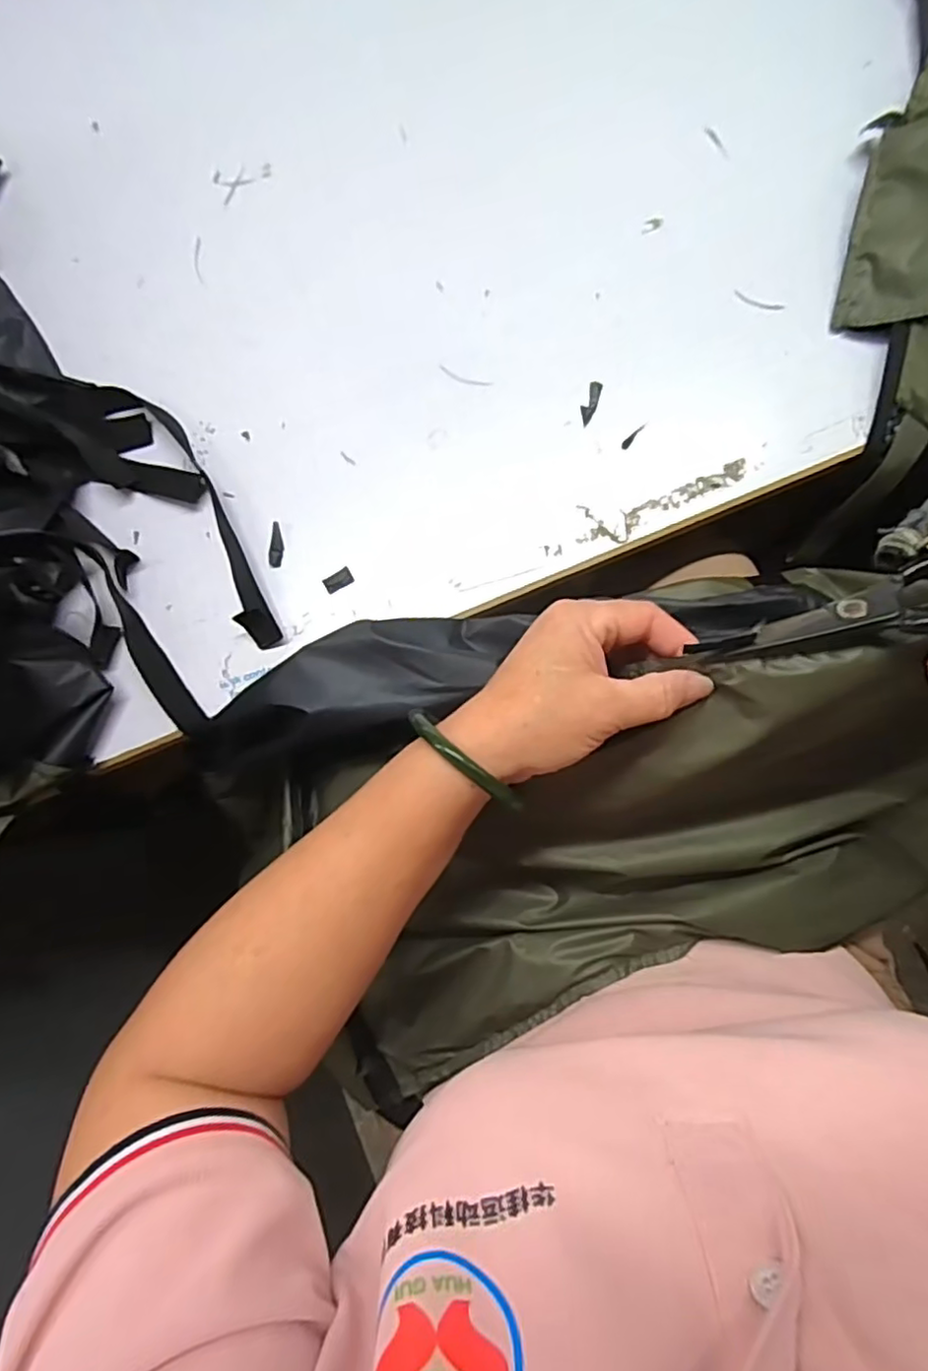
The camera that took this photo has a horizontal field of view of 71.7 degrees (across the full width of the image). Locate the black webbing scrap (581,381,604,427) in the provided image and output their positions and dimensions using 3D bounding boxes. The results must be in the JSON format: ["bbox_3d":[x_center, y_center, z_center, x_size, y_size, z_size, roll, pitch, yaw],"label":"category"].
[{"bbox_3d":[0.084,-0.188,0.427,0.010,0.004,0.031,23,86,7],"label":"black webbing scrap"}]

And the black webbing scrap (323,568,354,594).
[{"bbox_3d":[-0.084,-0.070,0.430,0.019,0.006,0.011,-33,82,1],"label":"black webbing scrap"}]

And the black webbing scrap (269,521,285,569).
[{"bbox_3d":[-0.127,-0.096,0.436,0.008,0.004,0.032,1,84,5],"label":"black webbing scrap"}]

